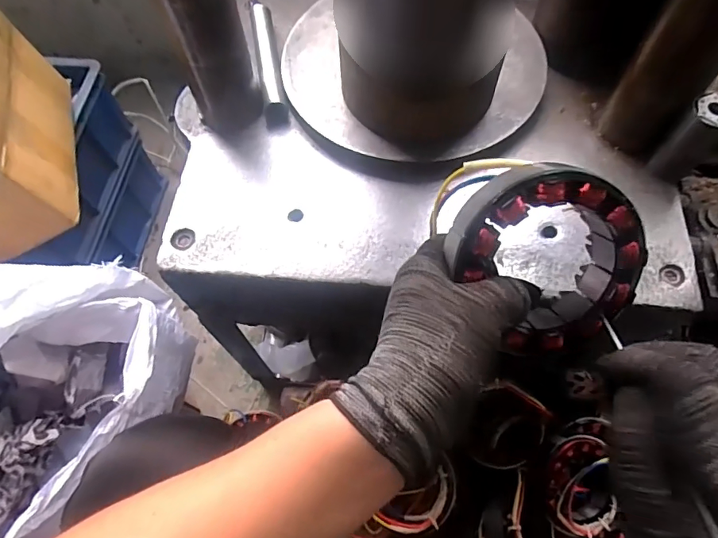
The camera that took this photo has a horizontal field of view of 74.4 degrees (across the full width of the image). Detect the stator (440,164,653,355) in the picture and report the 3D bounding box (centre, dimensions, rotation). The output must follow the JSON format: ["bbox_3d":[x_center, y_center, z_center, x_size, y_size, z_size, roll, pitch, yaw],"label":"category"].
[{"bbox_3d":[0.115,-0.010,0.291,0.101,0.034,0.122,-34,109,9],"label":"stator"}]

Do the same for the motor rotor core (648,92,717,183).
[{"bbox_3d":[0.287,-0.110,0.406,0.032,0.073,0.031,35,70,17],"label":"motor rotor core"}]

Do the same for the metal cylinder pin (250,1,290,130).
[{"bbox_3d":[-0.094,-0.216,0.498,0.022,0.024,0.164,-10,64,-3],"label":"metal cylinder pin"}]

